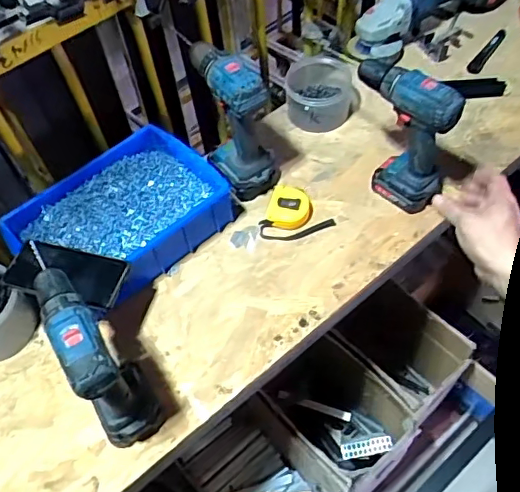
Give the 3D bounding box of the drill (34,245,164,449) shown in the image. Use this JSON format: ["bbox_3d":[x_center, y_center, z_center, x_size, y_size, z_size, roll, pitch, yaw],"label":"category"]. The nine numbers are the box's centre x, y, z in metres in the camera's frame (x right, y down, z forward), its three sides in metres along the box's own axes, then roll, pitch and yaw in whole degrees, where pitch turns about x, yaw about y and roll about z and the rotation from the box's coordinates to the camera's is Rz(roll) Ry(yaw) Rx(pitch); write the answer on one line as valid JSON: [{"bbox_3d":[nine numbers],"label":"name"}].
[{"bbox_3d":[-0.189,0.134,0.650,0.065,0.220,0.168,-31,58,-17],"label":"drill"}]

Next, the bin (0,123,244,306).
[{"bbox_3d":[-0.210,-0.041,0.852,0.217,0.091,0.294,37,65,26],"label":"bin"}]

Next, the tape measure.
[{"bbox_3d":[0.048,-0.056,0.870,0.112,0.037,0.089,-19,55,-9],"label":"tape measure"}]

